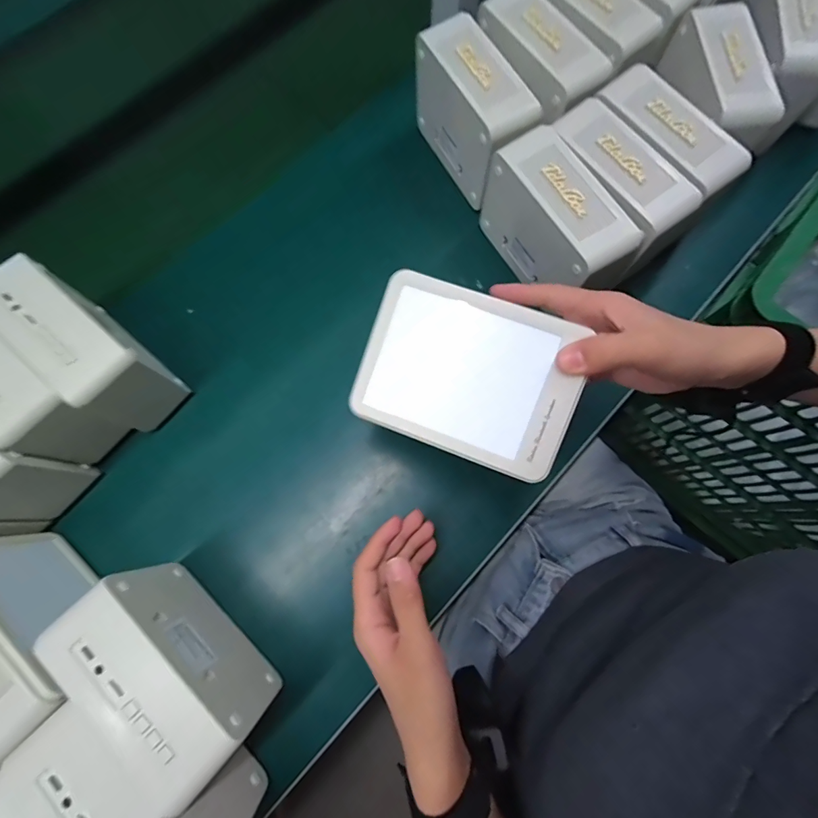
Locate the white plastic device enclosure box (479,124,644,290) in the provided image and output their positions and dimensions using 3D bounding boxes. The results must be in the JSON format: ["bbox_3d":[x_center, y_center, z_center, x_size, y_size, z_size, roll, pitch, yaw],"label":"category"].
[{"bbox_3d":[0.134,-0.169,0.385,0.057,0.100,0.141,-30,77,-7],"label":"white plastic device enclosure box"}]

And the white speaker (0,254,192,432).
[{"bbox_3d":[-0.273,-0.049,0.354,0.150,0.093,0.066,35,78,10],"label":"white speaker"}]

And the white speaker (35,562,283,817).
[{"bbox_3d":[-0.169,0.184,0.292,0.136,0.104,0.051,42,80,11],"label":"white speaker"}]

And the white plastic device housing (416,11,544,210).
[{"bbox_3d":[0.063,-0.296,0.416,0.060,0.098,0.142,-27,76,-6],"label":"white plastic device housing"}]

